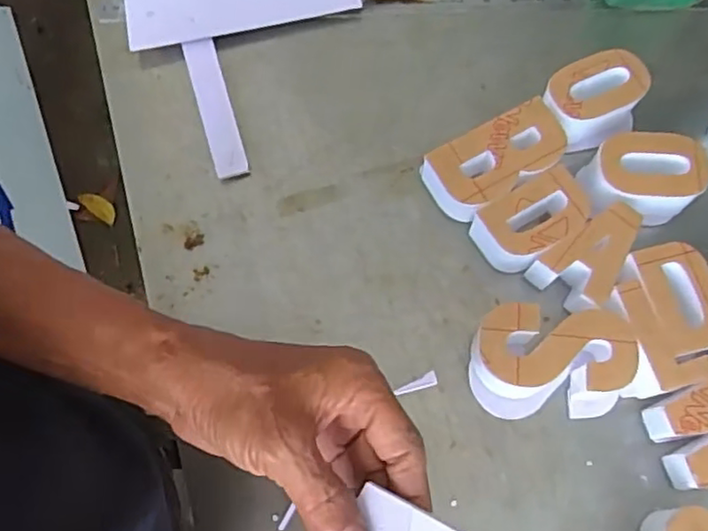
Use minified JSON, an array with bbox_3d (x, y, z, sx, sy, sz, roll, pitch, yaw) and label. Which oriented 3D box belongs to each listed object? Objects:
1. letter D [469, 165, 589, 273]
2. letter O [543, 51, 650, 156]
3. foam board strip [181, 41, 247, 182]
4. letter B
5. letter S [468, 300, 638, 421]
[{"bbox_3d":[0.142,-0.030,0.525,0.090,0.044,0.062,-26,74,-9],"label":"letter D"},{"bbox_3d":[0.206,-0.140,0.561,0.093,0.042,0.060,-21,73,-6],"label":"letter O"},{"bbox_3d":[-0.125,-0.142,0.583,0.029,0.009,0.139,-17,72,-5],"label":"foam board strip"},{"bbox_3d":[0.118,-0.083,0.542,0.109,0.048,0.058,-27,73,-8],"label":"letter B"},{"bbox_3d":[0.147,0.073,0.489,0.111,0.050,0.075,0,72,1],"label":"letter S"}]

